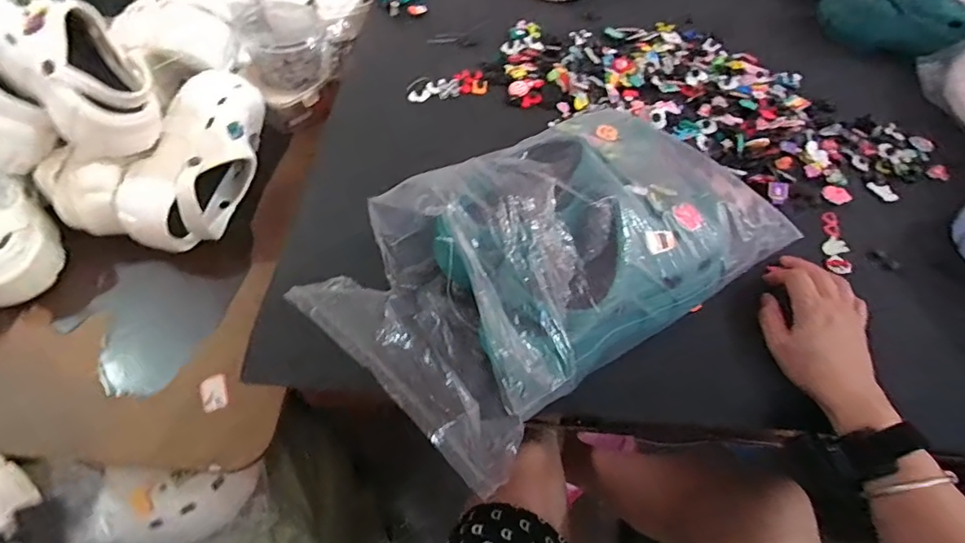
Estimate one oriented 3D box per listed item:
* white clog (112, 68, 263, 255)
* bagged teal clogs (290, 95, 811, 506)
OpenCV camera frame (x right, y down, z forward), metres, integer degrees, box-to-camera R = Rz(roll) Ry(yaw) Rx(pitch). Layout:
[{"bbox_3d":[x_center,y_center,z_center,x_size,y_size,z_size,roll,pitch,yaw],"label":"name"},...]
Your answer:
[{"bbox_3d":[-0.352,-0.140,0.648,0.100,0.102,0.245,14,58,6],"label":"white clog"},{"bbox_3d":[0.062,-0.026,0.451,0.380,0.161,0.238,-33,65,-22],"label":"bagged teal clogs"}]

